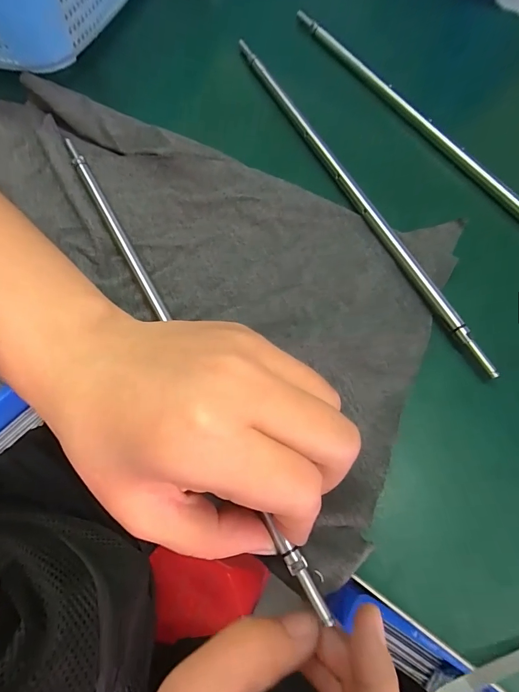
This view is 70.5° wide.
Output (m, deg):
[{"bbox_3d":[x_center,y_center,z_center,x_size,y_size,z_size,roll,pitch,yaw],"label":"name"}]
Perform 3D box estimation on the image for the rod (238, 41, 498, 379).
[{"bbox_3d":[0.048,-0.097,0.211,0.006,0.012,0.264,-25,70,-11],"label":"rod"}]

